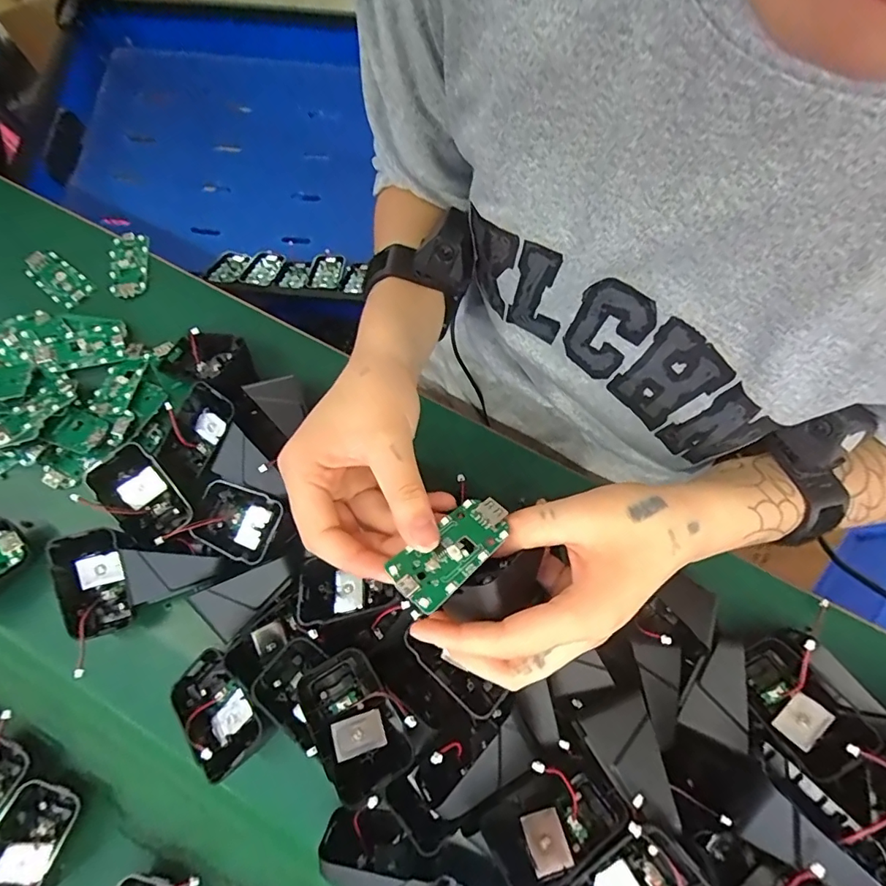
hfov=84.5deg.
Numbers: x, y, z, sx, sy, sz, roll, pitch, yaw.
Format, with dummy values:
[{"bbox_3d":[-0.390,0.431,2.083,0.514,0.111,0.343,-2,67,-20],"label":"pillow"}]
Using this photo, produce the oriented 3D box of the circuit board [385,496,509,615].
[{"bbox_3d":[0.005,0.050,0.234,0.063,0.006,0.030,-36,58,-25],"label":"circuit board"}]

